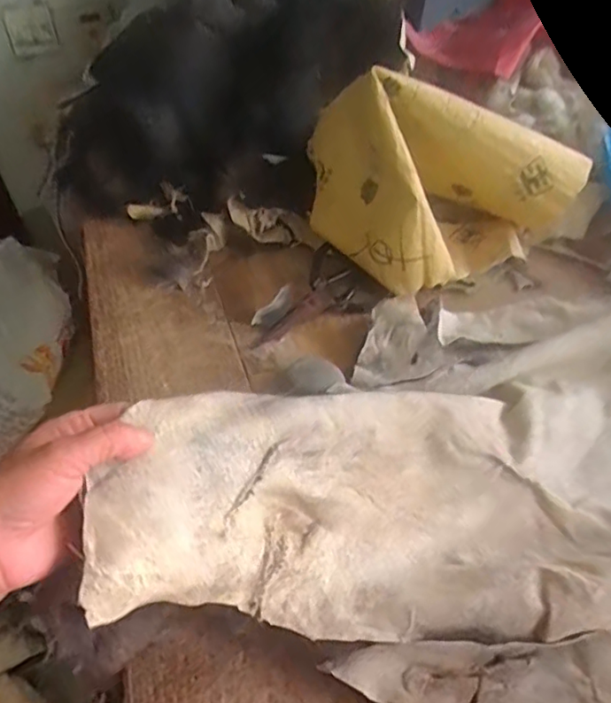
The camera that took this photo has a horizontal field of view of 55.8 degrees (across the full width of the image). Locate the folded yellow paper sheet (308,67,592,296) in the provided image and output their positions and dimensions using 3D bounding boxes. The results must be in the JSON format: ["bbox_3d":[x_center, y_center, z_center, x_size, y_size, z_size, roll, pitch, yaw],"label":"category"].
[{"bbox_3d":[0.150,-0.214,0.677,0.255,0.206,0.183,-13,45,-10],"label":"folded yellow paper sheet"}]

